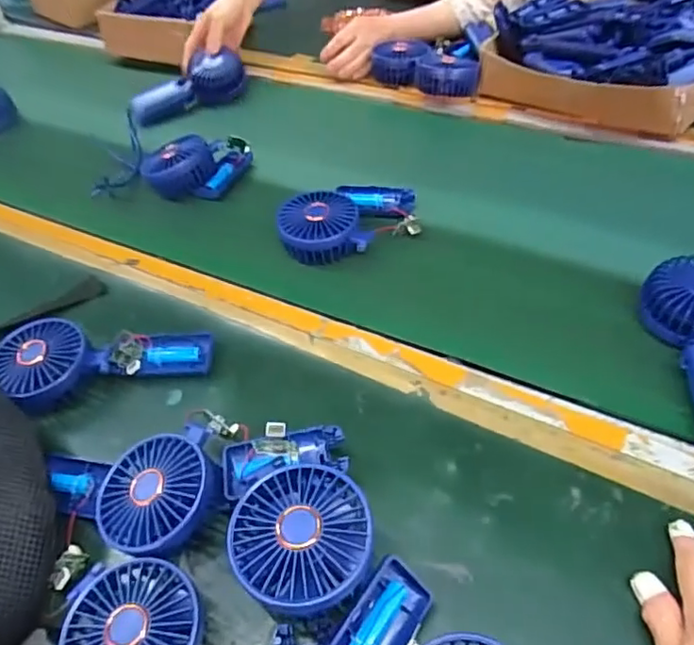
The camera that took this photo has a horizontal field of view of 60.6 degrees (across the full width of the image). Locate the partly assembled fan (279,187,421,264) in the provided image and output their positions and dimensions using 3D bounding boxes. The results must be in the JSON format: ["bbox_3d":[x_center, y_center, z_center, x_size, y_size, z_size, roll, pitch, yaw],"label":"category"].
[{"bbox_3d":[0.004,-0.121,0.658,0.145,0.043,0.117,1,48,7],"label":"partly assembled fan"}]

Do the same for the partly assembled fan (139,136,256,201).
[{"bbox_3d":[-0.182,-0.201,0.750,0.137,0.055,0.072,-27,50,-18],"label":"partly assembled fan"}]

